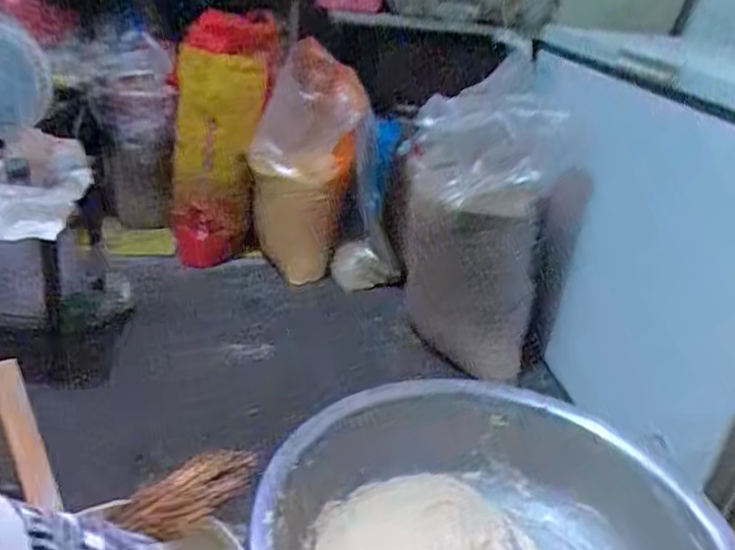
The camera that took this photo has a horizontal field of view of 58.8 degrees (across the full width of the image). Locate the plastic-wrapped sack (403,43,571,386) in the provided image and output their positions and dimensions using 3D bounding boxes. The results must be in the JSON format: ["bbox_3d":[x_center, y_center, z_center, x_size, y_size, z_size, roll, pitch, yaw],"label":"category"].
[{"bbox_3d":[0.269,-0.110,1.676,0.328,0.757,0.363,5,26,-5],"label":"plastic-wrapped sack"}]

